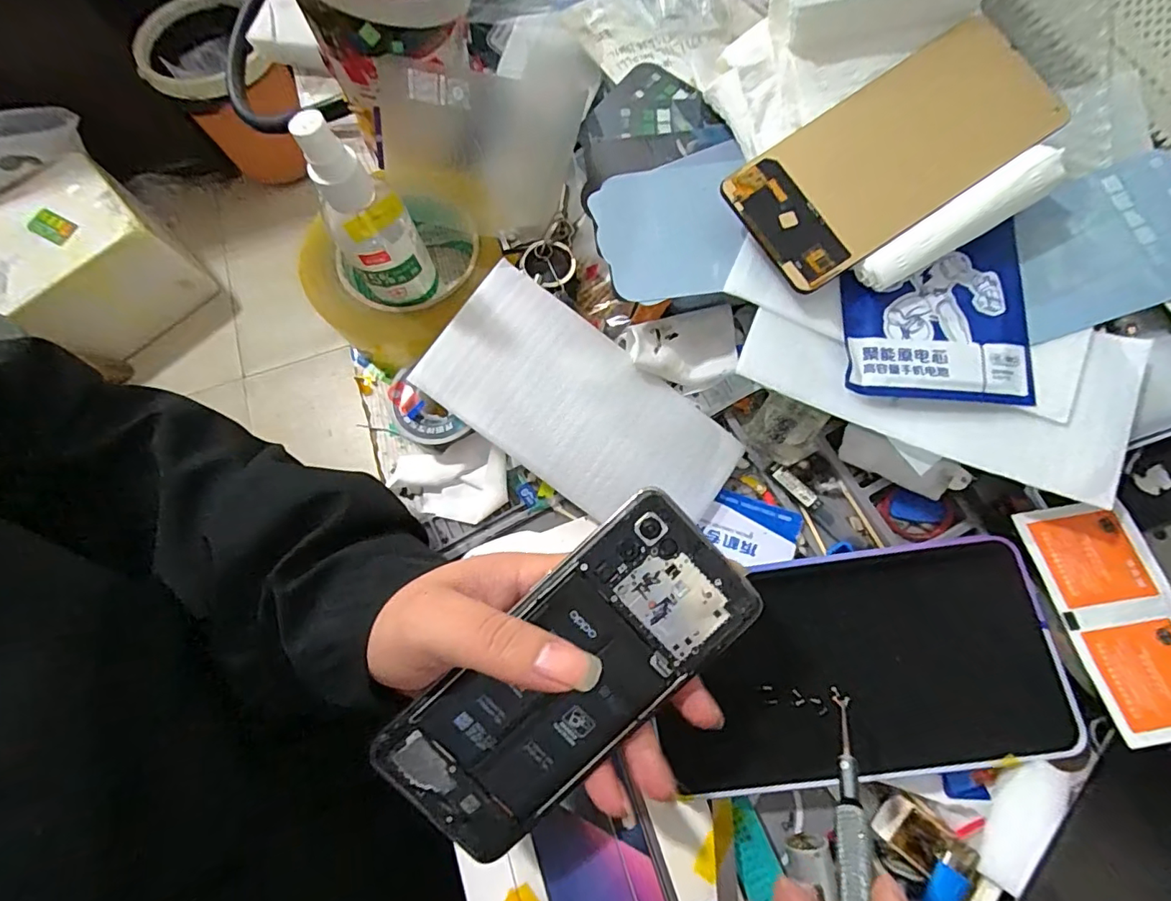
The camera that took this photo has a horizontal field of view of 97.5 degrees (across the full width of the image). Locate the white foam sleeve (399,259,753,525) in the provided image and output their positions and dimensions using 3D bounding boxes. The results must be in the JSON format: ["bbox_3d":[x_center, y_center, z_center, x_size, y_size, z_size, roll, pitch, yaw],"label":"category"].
[{"bbox_3d":[-0.002,-0.020,0.276,0.167,0.008,0.082,37,80,0],"label":"white foam sleeve"}]

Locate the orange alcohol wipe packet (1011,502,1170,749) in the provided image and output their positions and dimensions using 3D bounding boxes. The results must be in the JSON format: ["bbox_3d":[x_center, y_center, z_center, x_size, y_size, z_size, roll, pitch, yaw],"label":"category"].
[{"bbox_3d":[0.240,0.073,0.229,0.048,0.004,0.098,-12,68,3],"label":"orange alcohol wipe packet"}]

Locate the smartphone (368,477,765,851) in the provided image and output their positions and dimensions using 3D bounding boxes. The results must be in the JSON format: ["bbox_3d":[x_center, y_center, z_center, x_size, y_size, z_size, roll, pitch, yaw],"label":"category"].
[{"bbox_3d":[-0.006,0.092,0.208,0.156,0.004,0.071,-43,96,-1],"label":"smartphone"}]

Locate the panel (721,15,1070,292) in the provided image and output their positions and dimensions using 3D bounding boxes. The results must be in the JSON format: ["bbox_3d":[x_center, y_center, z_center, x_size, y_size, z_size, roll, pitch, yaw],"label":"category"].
[{"bbox_3d":[0.145,-0.141,0.244,0.145,0.006,0.070,-34,83,1],"label":"panel"}]

